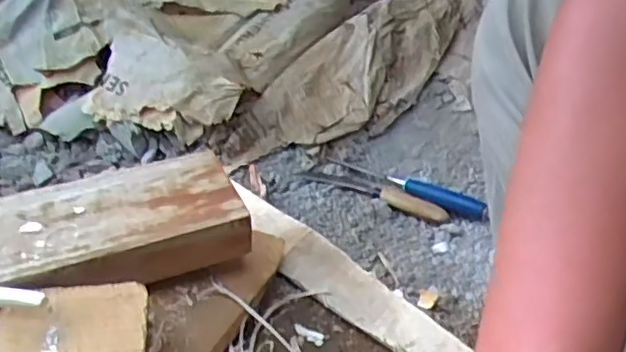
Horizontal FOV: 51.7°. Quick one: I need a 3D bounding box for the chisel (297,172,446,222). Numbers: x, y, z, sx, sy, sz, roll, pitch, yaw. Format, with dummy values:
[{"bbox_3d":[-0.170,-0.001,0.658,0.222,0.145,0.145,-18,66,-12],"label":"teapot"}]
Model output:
[{"bbox_3d":[0.076,0.020,0.852,0.207,0.029,0.021,21,29,19],"label":"chisel"}]

